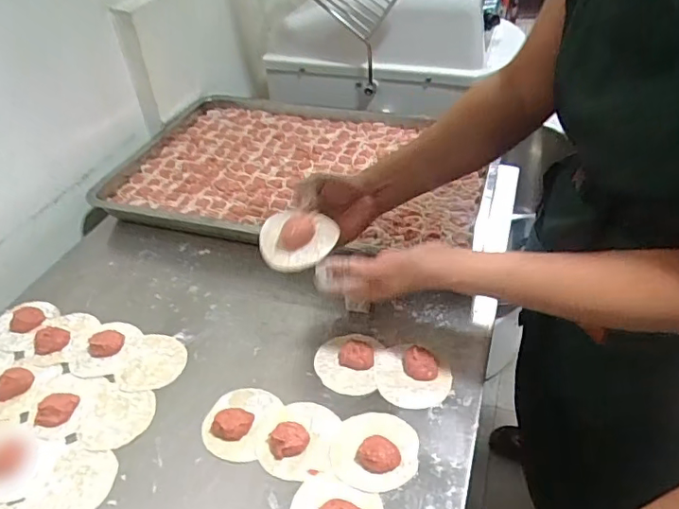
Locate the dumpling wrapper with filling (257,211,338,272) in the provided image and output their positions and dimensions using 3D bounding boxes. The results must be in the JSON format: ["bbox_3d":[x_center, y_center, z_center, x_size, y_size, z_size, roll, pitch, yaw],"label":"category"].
[{"bbox_3d":[-0.046,-0.019,0.577,0.077,0.037,0.075,-13,41,-12],"label":"dumpling wrapper with filling"}]

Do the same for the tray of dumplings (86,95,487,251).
[{"bbox_3d":[-0.069,-0.134,0.873,0.597,0.050,0.401,8,41,13],"label":"tray of dumplings"}]

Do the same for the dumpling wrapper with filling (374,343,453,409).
[{"bbox_3d":[0.081,0.127,0.589,0.082,0.020,0.084,-3,40,0],"label":"dumpling wrapper with filling"}]

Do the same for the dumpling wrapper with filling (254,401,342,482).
[{"bbox_3d":[-0.042,0.176,0.522,0.075,0.019,0.080,3,40,7],"label":"dumpling wrapper with filling"}]

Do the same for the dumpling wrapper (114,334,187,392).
[{"bbox_3d":[-0.210,0.123,0.606,0.066,0.004,0.077,12,42,17],"label":"dumpling wrapper"}]

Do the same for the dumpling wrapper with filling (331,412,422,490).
[{"bbox_3d":[0.033,0.183,0.510,0.082,0.020,0.078,-2,40,1],"label":"dumpling wrapper with filling"}]

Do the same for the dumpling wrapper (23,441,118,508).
[{"bbox_3d":[-0.257,0.215,0.505,0.083,0.004,0.075,2,40,6],"label":"dumpling wrapper"}]

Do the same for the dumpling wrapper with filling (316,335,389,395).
[{"bbox_3d":[0.010,0.117,0.605,0.072,0.018,0.083,6,41,11],"label":"dumpling wrapper with filling"}]

